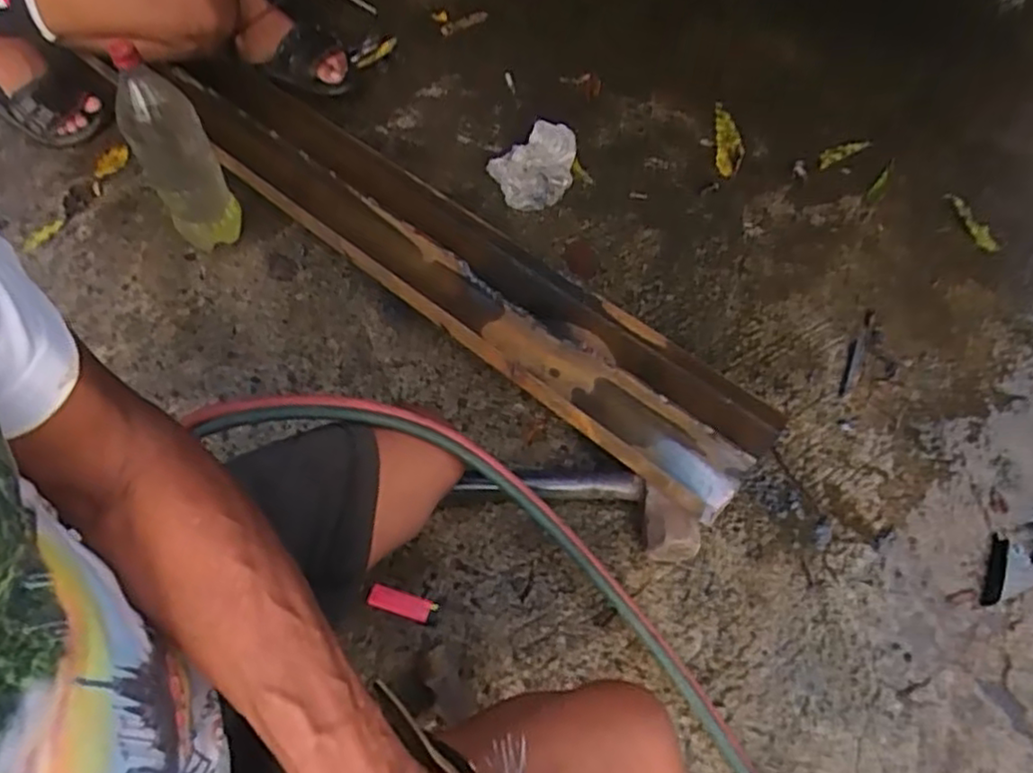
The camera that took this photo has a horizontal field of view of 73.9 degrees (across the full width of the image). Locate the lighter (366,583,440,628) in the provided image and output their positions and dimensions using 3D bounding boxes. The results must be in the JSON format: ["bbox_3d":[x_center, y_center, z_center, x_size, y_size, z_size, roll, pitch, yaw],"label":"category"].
[{"bbox_3d":[-0.122,0.234,0.738,0.077,0.013,0.023,15,60,10],"label":"lighter"}]

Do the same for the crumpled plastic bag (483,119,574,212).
[{"bbox_3d":[0.021,-0.338,1.042,0.131,0.088,0.095,6,60,4],"label":"crumpled plastic bag"}]

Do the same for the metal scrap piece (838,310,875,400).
[{"bbox_3d":[0.457,-0.046,0.920,0.021,0.007,0.152,21,61,13],"label":"metal scrap piece"}]

